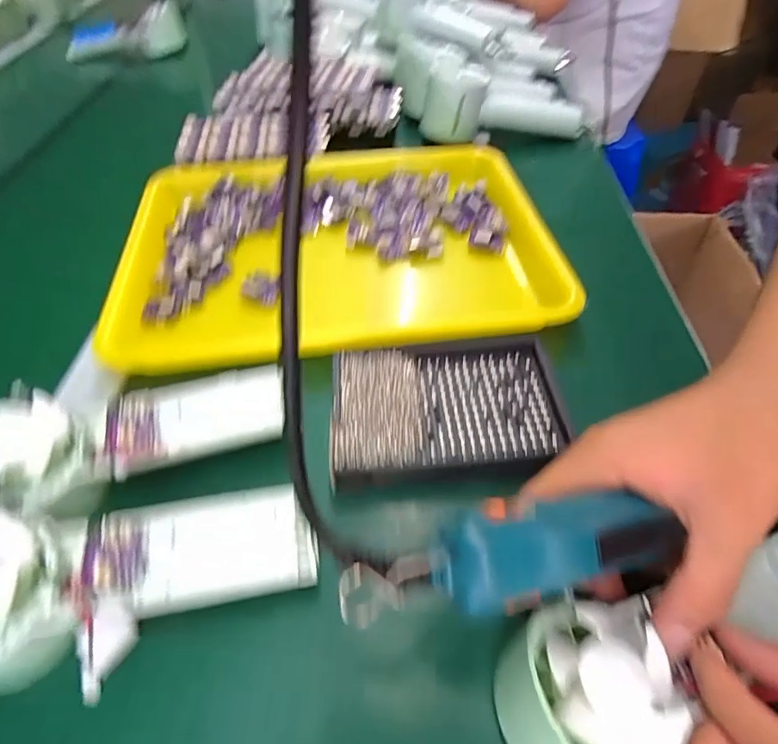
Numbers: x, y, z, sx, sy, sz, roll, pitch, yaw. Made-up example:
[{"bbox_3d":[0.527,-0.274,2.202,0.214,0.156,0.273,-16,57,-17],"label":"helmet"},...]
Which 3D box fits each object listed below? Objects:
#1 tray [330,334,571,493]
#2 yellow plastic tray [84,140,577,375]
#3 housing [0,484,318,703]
[{"bbox_3d":[0.034,0.020,0.305,0.136,0.013,0.102,-4,49,-2],"label":"tray"},{"bbox_3d":[-0.041,-0.101,0.433,0.352,0.056,0.249,-3,49,-2],"label":"yellow plastic tray"},{"bbox_3d":[-0.121,0.096,0.230,0.172,0.051,0.066,-6,49,-4],"label":"housing"}]

